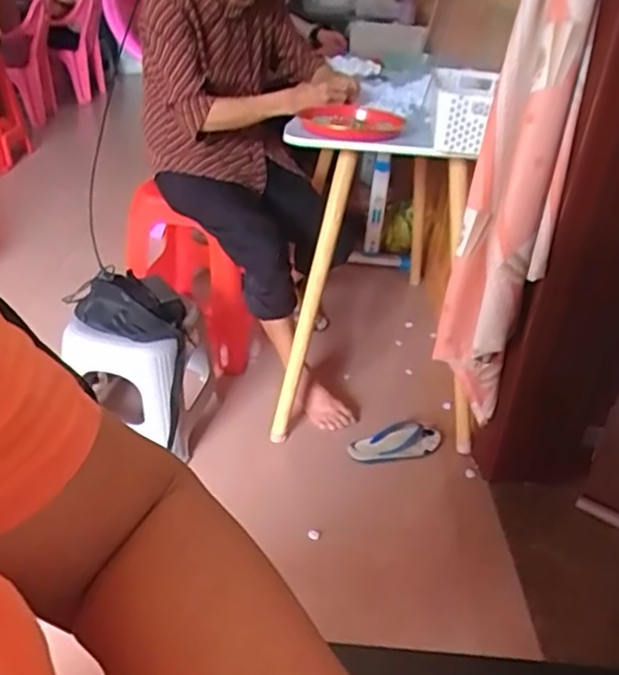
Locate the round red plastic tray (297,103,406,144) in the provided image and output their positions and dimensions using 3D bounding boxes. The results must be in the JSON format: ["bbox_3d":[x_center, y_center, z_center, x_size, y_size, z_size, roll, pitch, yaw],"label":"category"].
[{"bbox_3d":[0.088,-0.440,1.316,0.207,0.026,0.192,7,34,4],"label":"round red plastic tray"}]

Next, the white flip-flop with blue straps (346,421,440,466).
[{"bbox_3d":[0.215,0.266,1.592,0.239,0.047,0.094,-4,34,-12],"label":"white flip-flop with blue straps"}]

